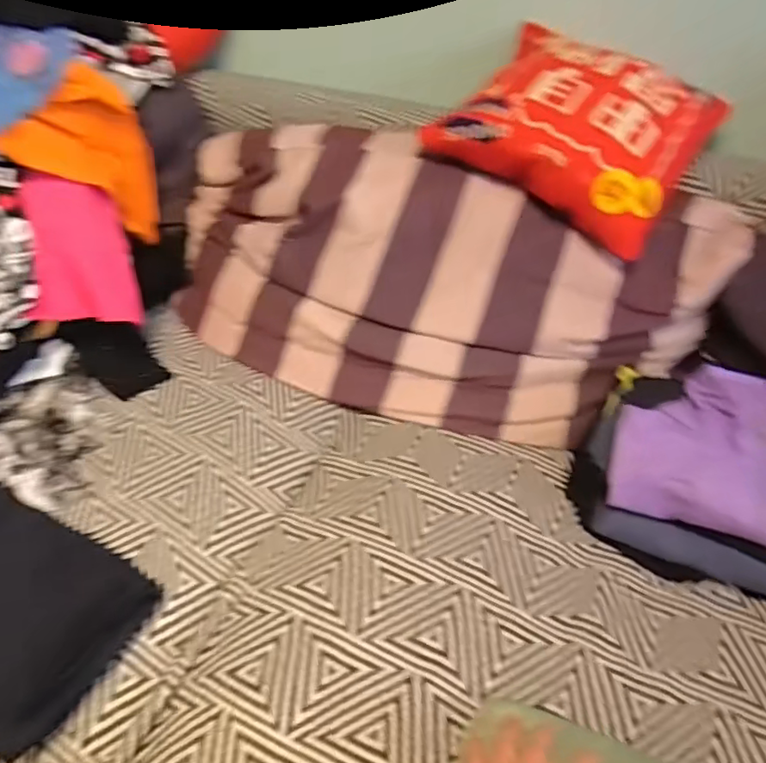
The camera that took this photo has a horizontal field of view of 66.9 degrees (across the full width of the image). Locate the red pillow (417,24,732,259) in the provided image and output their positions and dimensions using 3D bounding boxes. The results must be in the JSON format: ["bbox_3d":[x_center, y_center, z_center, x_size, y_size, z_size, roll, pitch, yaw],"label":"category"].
[{"bbox_3d":[0.283,-0.369,0.855,0.334,0.189,0.291,27,44,25],"label":"red pillow"}]

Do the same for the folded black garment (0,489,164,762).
[{"bbox_3d":[-0.450,0.216,0.648,0.358,0.046,0.198,35,41,7],"label":"folded black garment"}]

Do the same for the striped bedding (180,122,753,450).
[{"bbox_3d":[0.031,-0.151,0.906,0.816,0.321,0.346,27,44,25],"label":"striped bedding"}]

